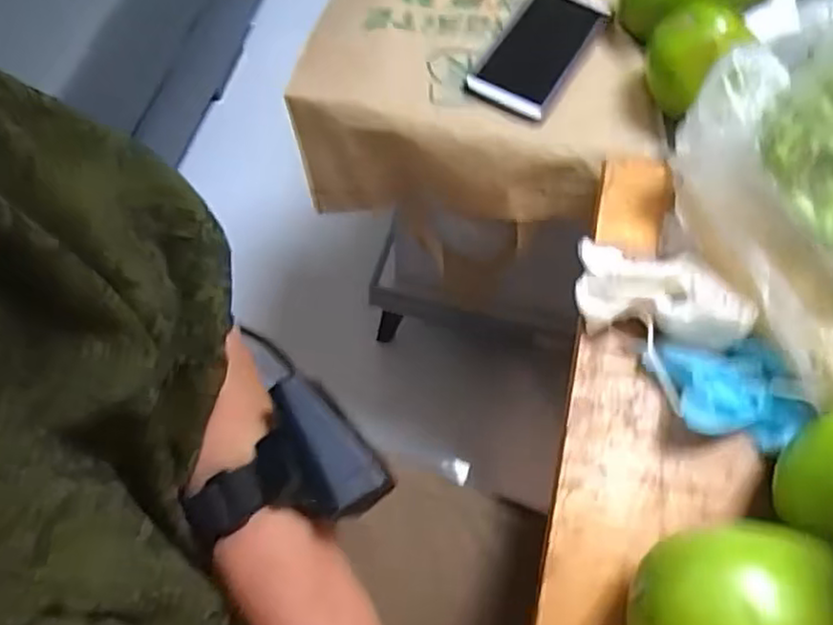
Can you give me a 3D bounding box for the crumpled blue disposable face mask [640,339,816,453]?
[{"bbox_3d":[0.193,0.048,0.429,0.091,0.025,0.064,3,65,0],"label":"crumpled blue disposable face mask"}]

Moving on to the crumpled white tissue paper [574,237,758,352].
[{"bbox_3d":[0.160,-0.012,0.455,0.109,0.026,0.053,12,65,4],"label":"crumpled white tissue paper"}]

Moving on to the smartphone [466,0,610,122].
[{"bbox_3d":[0.106,-0.232,0.609,0.073,0.011,0.149,29,67,12],"label":"smartphone"}]

